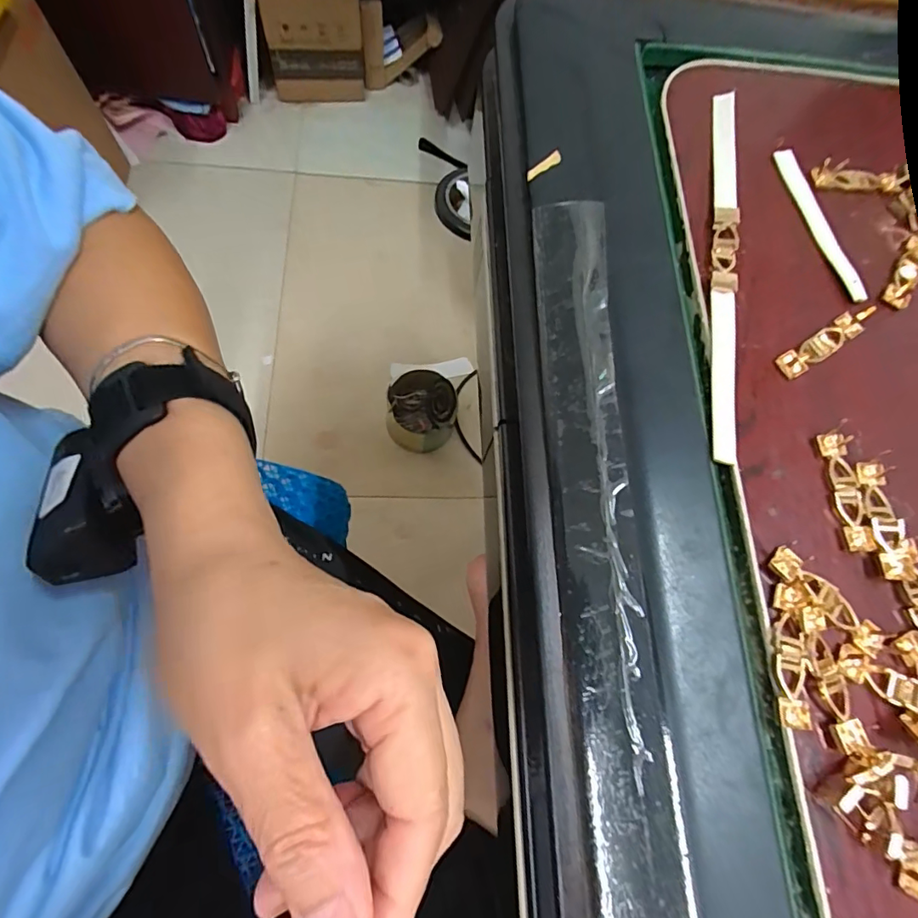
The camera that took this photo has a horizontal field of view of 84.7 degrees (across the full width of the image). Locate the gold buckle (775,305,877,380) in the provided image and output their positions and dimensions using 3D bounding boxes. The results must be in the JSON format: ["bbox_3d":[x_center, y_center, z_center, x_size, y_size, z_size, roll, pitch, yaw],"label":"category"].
[{"bbox_3d":[0.171,-0.055,0.233,0.058,0.007,0.012,-31,77,-16],"label":"gold buckle"}]

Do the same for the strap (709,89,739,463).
[{"bbox_3d":[0.130,-0.101,0.246,0.012,0.007,0.217,11,70,-3],"label":"strap"}]

